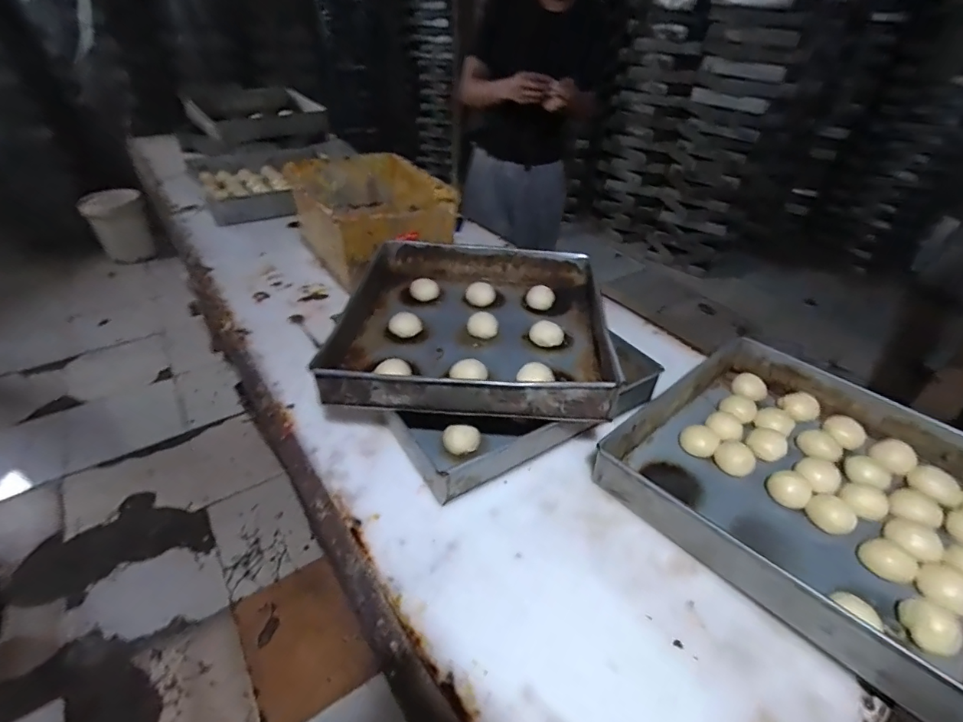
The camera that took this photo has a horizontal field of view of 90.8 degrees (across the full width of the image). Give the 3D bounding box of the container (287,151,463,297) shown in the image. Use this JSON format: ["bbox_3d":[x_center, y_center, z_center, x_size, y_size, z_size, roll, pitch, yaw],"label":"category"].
[{"bbox_3d":[-0.256,-0.339,1.129,0.283,0.186,0.386,-22,45,-27],"label":"container"}]

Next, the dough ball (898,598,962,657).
[{"bbox_3d":[0.467,0.275,0.492,0.042,0.027,0.049,7,39,6],"label":"dough ball"}]

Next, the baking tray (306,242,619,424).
[{"bbox_3d":[-0.011,-0.072,0.793,0.405,0.095,0.433,3,39,1],"label":"baking tray"}]

